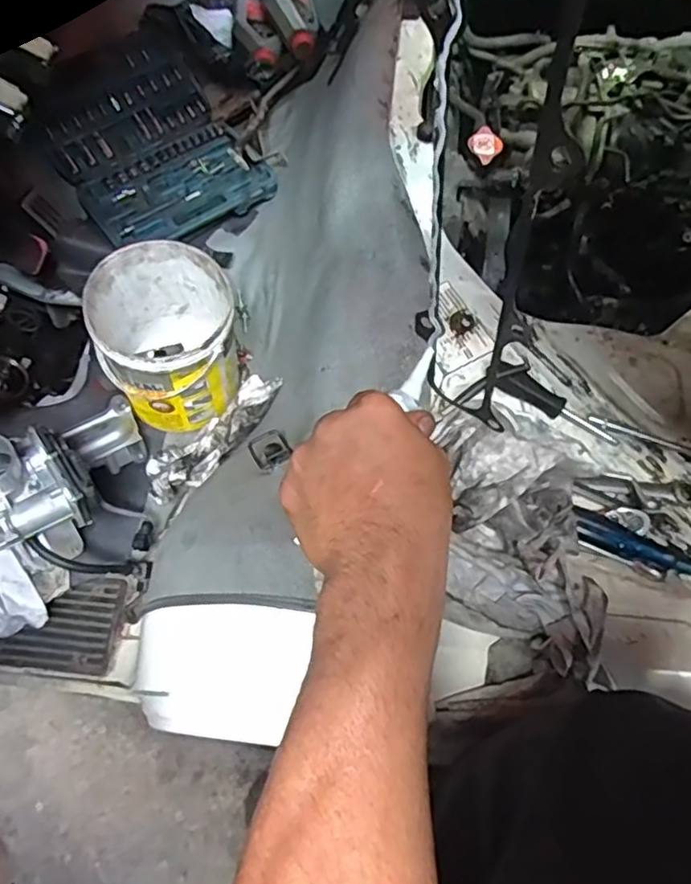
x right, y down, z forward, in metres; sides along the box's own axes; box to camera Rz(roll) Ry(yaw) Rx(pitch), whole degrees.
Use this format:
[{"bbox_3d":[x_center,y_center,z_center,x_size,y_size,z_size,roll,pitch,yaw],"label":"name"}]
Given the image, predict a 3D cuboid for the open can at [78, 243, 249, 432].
[{"bbox_3d":[-0.227,-0.127,0.854,0.167,0.205,0.180,-12,62,-6],"label":"open can"}]

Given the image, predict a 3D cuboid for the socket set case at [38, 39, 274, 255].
[{"bbox_3d":[-0.316,-0.470,1.050,0.273,0.100,0.361,-32,66,-16],"label":"socket set case"}]

